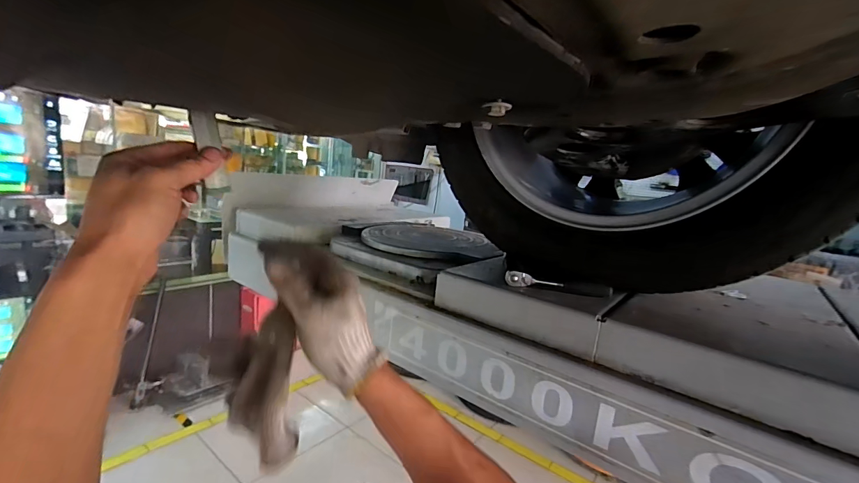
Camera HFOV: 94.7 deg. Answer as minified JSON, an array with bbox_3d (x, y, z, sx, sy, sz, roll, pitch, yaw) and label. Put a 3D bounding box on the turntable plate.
[{"bbox_3d":[-0.001,-0.004,0.890,0.284,0.018,0.300,5,11,-1],"label":"turntable plate"}]

